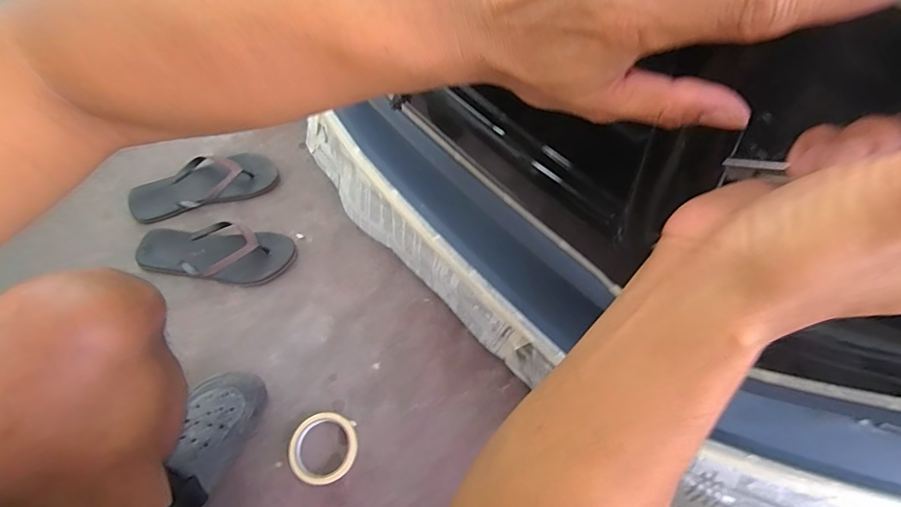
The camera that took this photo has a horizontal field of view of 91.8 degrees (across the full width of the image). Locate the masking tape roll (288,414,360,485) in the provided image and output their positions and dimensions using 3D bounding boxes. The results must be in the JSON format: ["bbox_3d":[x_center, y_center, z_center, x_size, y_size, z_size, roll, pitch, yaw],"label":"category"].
[{"bbox_3d":[-0.192,0.295,0.662,0.098,0.017,0.097,1,65,-3],"label":"masking tape roll"}]

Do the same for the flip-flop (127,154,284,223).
[{"bbox_3d":[-0.476,-0.138,0.843,0.269,0.041,0.104,-17,67,-11],"label":"flip-flop"}]

